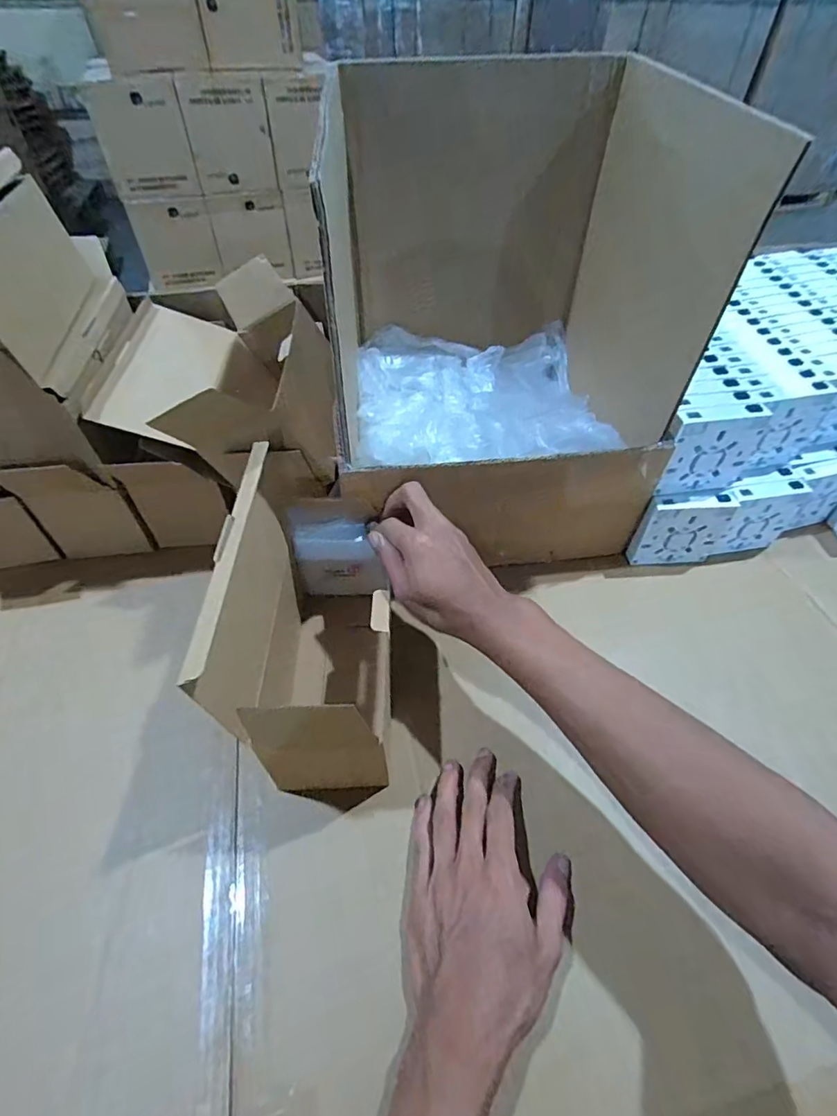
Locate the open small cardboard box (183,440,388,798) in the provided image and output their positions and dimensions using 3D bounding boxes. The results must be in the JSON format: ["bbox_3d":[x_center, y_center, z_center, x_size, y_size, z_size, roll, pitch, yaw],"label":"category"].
[{"bbox_3d":[-0.080,0.047,0.413,0.113,0.183,0.231,-1,50,-2],"label":"open small cardboard box"}]

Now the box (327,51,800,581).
[{"bbox_3d":[0.076,-0.231,0.514,0.296,0.352,0.331,-2,50,-3],"label":"box"}]

